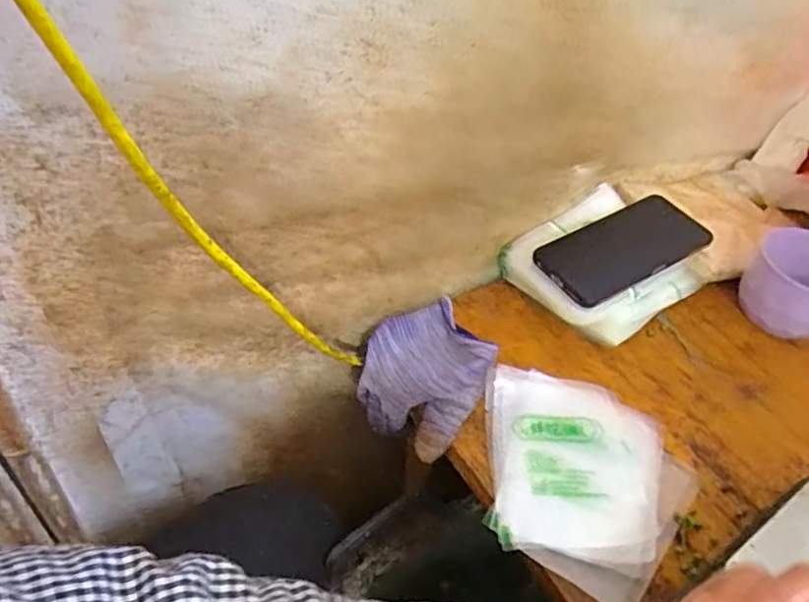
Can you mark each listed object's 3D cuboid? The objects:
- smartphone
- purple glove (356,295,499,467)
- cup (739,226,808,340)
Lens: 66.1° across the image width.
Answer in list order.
[{"bbox_3d":[0.201,-0.050,0.573,0.161,0.008,0.074,-25,59,-19],"label":"smartphone"},{"bbox_3d":[0.021,0.069,0.520,0.103,0.061,0.119,-26,53,-28],"label":"purple glove"},{"bbox_3d":[0.374,-0.014,0.588,0.087,0.073,0.074,35,52,26],"label":"cup"}]

